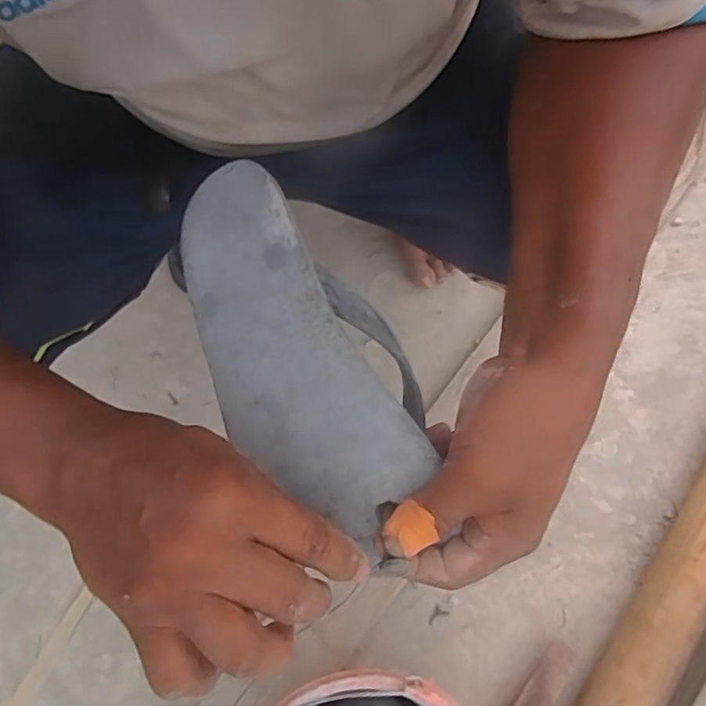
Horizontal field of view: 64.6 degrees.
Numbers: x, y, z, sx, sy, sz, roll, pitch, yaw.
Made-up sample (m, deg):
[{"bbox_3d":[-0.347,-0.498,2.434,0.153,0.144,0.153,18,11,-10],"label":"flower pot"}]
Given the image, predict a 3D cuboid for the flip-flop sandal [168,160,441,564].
[{"bbox_3d":[-0.032,-0.005,0.317,0.096,0.052,0.208,-36,78,18],"label":"flip-flop sandal"}]

